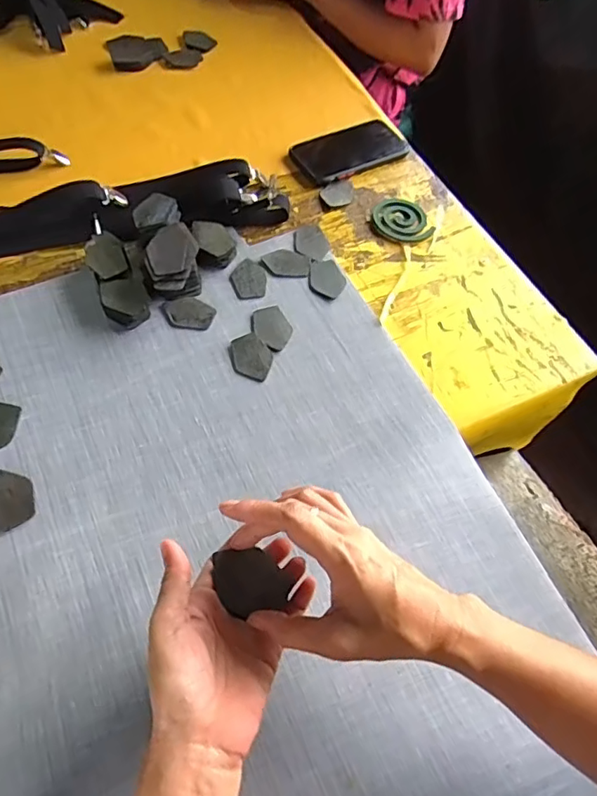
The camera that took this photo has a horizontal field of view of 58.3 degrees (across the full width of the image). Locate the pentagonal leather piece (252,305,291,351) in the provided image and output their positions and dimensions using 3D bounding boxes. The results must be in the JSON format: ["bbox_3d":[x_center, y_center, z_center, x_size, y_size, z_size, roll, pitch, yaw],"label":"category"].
[{"bbox_3d":[-0.027,-0.073,0.558,0.037,0.004,0.054,-18,62,-12],"label":"pentagonal leather piece"}]

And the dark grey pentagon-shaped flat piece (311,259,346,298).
[{"bbox_3d":[0.033,-0.133,0.596,0.037,0.004,0.051,7,60,1],"label":"dark grey pentagon-shaped flat piece"}]

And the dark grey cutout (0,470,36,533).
[{"bbox_3d":[-0.246,0.085,0.453,0.039,0.004,0.053,-26,64,-17],"label":"dark grey cutout"}]

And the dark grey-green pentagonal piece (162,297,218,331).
[{"bbox_3d":[-0.115,-0.090,0.561,0.053,0.004,0.039,8,60,2],"label":"dark grey-green pentagonal piece"}]

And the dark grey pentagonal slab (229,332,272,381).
[{"bbox_3d":[-0.047,-0.042,0.538,0.038,0.004,0.053,-16,62,-12],"label":"dark grey pentagonal slab"}]

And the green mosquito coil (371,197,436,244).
[{"bbox_3d":[0.124,-0.218,0.653,0.069,0.006,0.074,1,60,-2],"label":"green mosquito coil"}]

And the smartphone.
[{"bbox_3d":[0.068,-0.331,0.708,0.159,0.006,0.084,-33,67,-20],"label":"smartphone"}]

